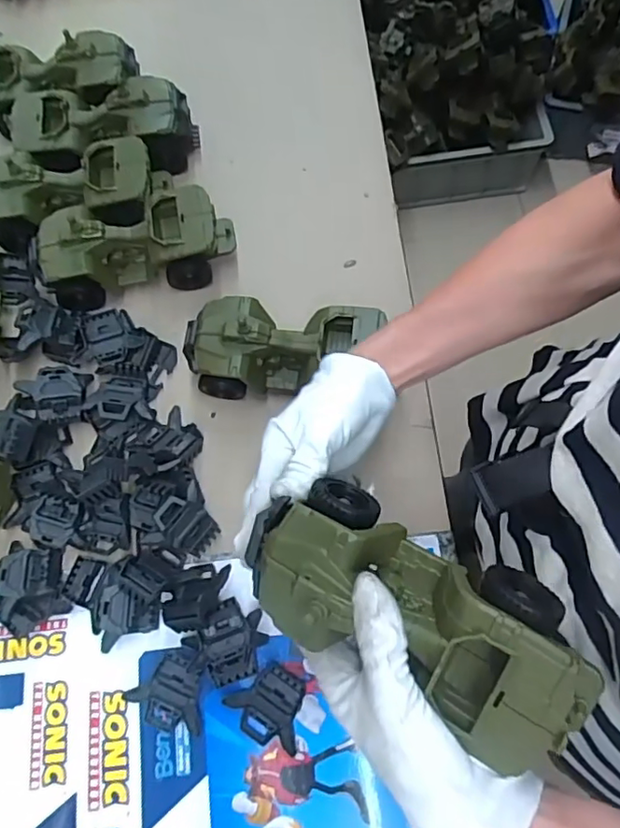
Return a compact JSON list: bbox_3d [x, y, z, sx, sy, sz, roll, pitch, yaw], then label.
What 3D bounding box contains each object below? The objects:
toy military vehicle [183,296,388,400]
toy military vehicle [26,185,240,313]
[{"bbox_3d":[-0.022,-0.056,0.531,0.181,0.078,0.081,6,71,4],"label":"toy military vehicle"},{"bbox_3d":[-0.173,-0.169,0.570,0.186,0.080,0.072,-13,71,-3],"label":"toy military vehicle"}]

